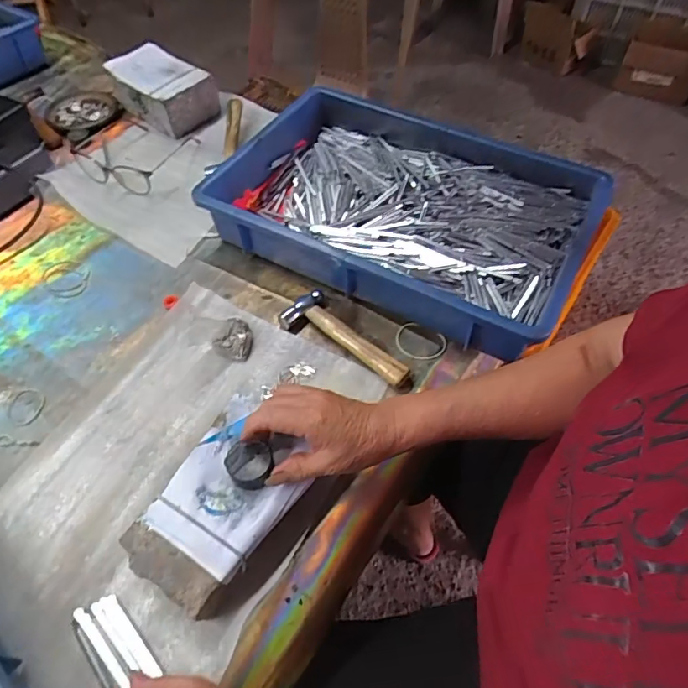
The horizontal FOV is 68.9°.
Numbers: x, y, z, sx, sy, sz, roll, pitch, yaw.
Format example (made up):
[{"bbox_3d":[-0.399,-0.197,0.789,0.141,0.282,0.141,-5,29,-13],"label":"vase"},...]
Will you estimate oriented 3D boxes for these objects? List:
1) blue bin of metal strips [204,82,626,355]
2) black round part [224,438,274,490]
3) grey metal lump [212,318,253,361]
[{"bbox_3d":[0.072,-0.165,0.631,0.426,0.086,0.277,25,58,17],"label":"blue bin of metal strips"},{"bbox_3d":[-0.079,0.100,0.420,0.037,0.017,0.037,0,59,1],"label":"black round part"},{"bbox_3d":[-0.119,-0.004,0.553,0.034,0.022,0.042,24,58,16],"label":"grey metal lump"}]

